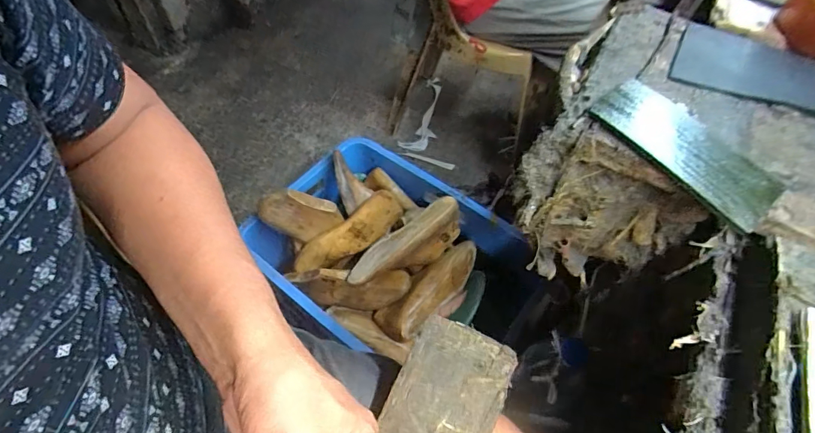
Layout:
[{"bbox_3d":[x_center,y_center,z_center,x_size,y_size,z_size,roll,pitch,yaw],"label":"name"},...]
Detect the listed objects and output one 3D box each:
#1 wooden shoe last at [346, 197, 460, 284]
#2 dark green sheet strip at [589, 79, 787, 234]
[{"bbox_3d":[0.000,0.052,0.785,0.249,0.077,0.077,-36,64,-24],"label":"wooden shoe last"},{"bbox_3d":[0.220,-0.056,0.342,0.081,0.007,0.142,-33,67,-26],"label":"dark green sheet strip"}]

